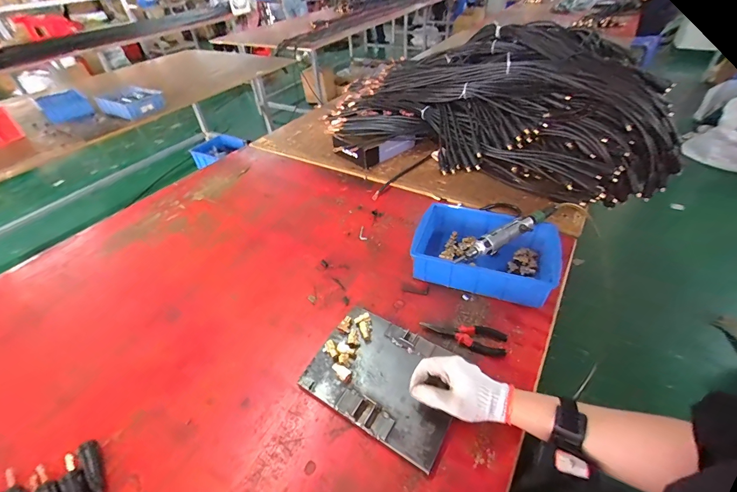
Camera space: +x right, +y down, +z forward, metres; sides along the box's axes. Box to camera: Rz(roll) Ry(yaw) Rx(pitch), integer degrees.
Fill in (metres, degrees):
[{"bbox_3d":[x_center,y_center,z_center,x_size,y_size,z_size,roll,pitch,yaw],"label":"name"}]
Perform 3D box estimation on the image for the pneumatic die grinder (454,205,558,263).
[{"bbox_3d":[0.310,-0.029,0.718,0.278,0.040,0.039,-21,44,-19],"label":"pneumatic die grinder"}]

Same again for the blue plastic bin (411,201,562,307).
[{"bbox_3d":[0.258,0.011,0.765,0.295,0.088,0.213,16,47,19],"label":"blue plastic bin"}]

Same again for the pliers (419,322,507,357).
[{"bbox_3d":[0.180,0.171,0.634,0.154,0.022,0.050,8,45,12],"label":"pliers"}]

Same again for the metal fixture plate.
[{"bbox_3d":[0.031,0.222,0.582,0.250,0.016,0.189,23,49,25],"label":"metal fixture plate"}]

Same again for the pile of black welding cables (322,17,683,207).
[{"bbox_3d":[0.367,-0.498,1.167,1.203,0.349,0.585,20,48,23],"label":"pile of black welding cables"}]

